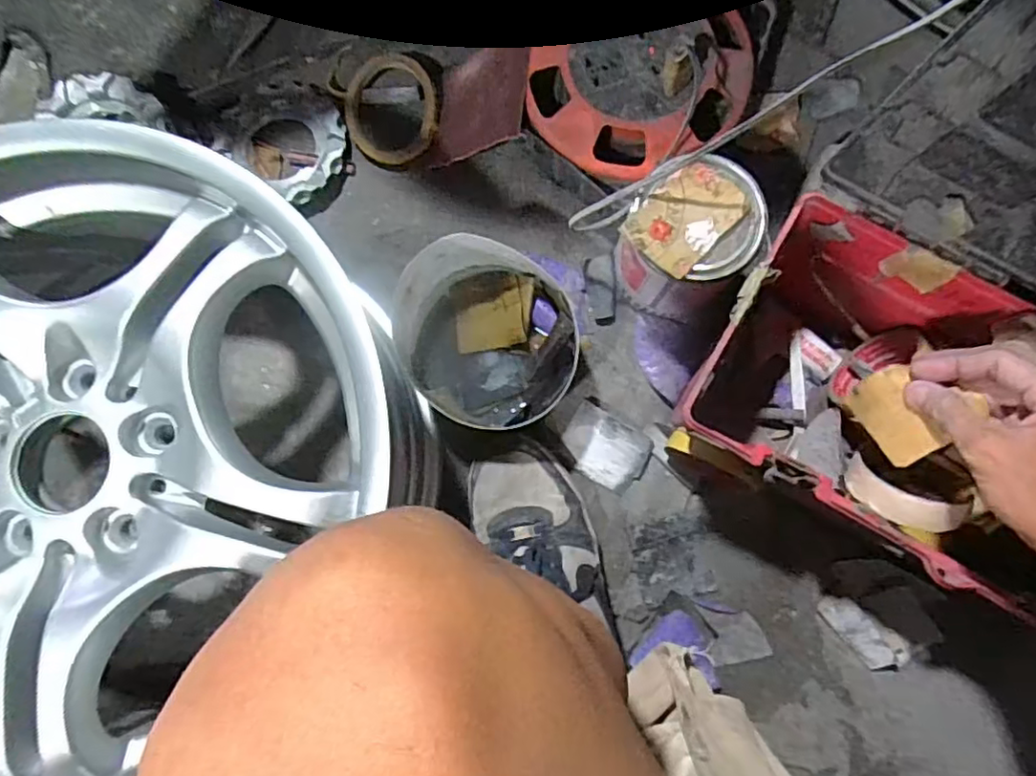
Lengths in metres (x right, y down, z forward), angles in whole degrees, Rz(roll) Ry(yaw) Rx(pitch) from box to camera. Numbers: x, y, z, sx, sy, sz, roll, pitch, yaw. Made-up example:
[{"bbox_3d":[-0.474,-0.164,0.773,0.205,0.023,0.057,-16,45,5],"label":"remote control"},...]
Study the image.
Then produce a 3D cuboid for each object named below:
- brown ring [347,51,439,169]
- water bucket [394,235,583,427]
[{"bbox_3d":[-0.126,-0.280,0.630,0.090,0.019,0.112,-7,84,2],"label":"brown ring"},{"bbox_3d":[-0.026,-0.044,0.570,0.161,0.100,0.145,33,87,5],"label":"water bucket"}]

